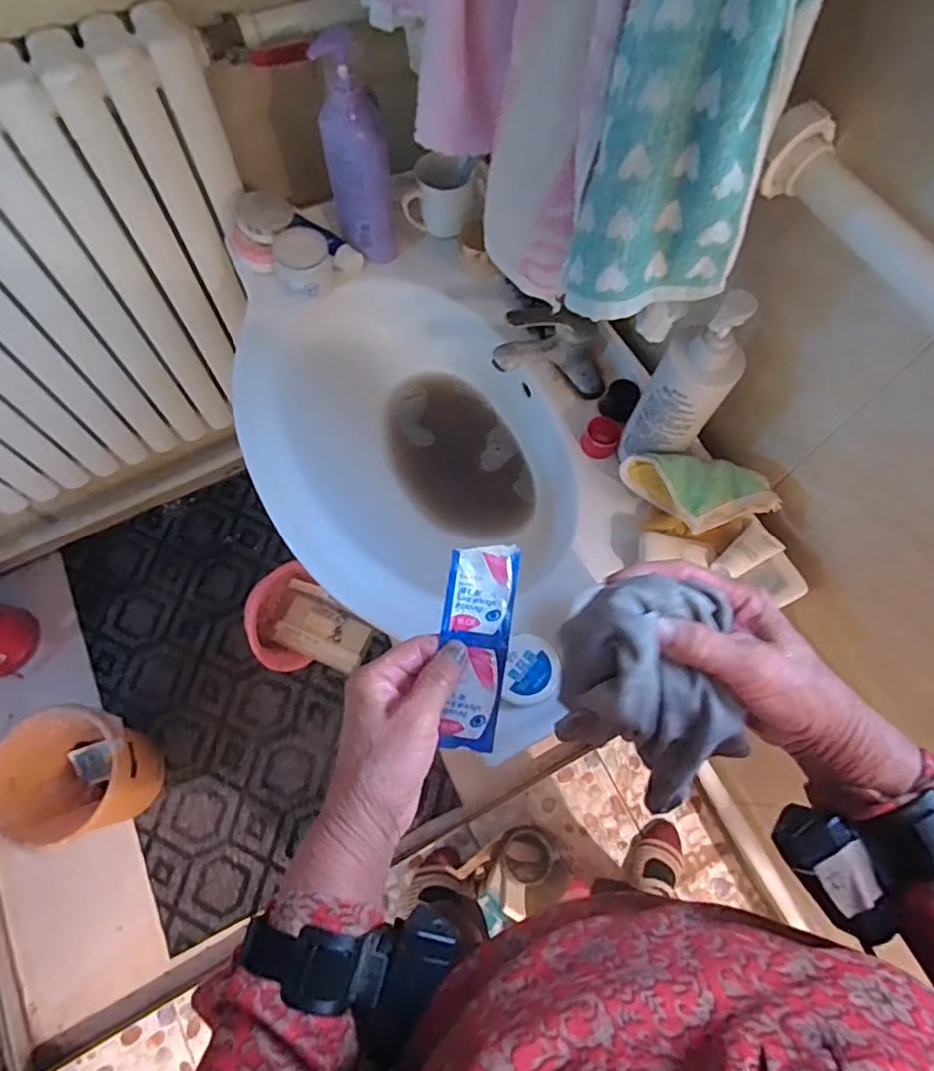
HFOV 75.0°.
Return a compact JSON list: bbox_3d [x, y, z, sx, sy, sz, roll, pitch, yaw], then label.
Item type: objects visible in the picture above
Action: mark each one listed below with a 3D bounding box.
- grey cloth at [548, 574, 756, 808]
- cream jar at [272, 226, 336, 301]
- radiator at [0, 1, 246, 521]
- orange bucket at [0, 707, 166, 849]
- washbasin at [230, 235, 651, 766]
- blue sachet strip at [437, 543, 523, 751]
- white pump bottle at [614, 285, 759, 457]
[{"bbox_3d":[0.107,0.094,0.357,0.100,0.072,0.119,-8,69,-4],"label":"grey cloth"},{"bbox_3d":[-0.228,-0.381,0.854,0.078,0.064,0.073,0,68,-1],"label":"cream jar"},{"bbox_3d":[-0.672,-0.330,0.961,0.735,0.677,0.147,-20,70,-9],"label":"radiator"},{"bbox_3d":[-0.783,0.491,1.246,0.239,0.239,0.227,0,68,-1],"label":"orange bucket"},{"bbox_3d":[-0.036,-0.084,0.818,0.413,0.154,0.651,-33,72,-13],"label":"washbasin"},{"bbox_3d":[0.005,0.073,0.407,0.047,0.011,0.135,9,83,-3],"label":"blue sachet strip"},{"bbox_3d":[0.222,-0.147,0.629,0.079,0.228,0.058,33,71,11],"label":"white pump bottle"}]

